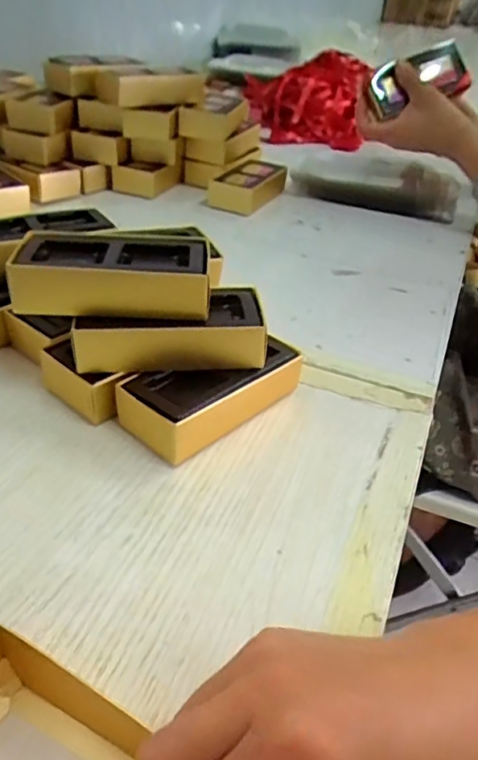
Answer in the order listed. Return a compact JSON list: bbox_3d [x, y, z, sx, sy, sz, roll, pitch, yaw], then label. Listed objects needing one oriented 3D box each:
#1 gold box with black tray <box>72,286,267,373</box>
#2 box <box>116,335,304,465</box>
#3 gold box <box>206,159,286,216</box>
[{"bbox_3d":[-0.043,-0.034,0.373,0.114,0.032,0.053,-1,36,-9],"label":"gold box with black tray"},{"bbox_3d":[-0.015,0.006,0.382,0.120,0.035,0.066,-25,46,-34],"label":"box"},{"bbox_3d":[0.012,-0.243,0.727,0.055,0.033,0.130,18,38,18],"label":"gold box"}]

